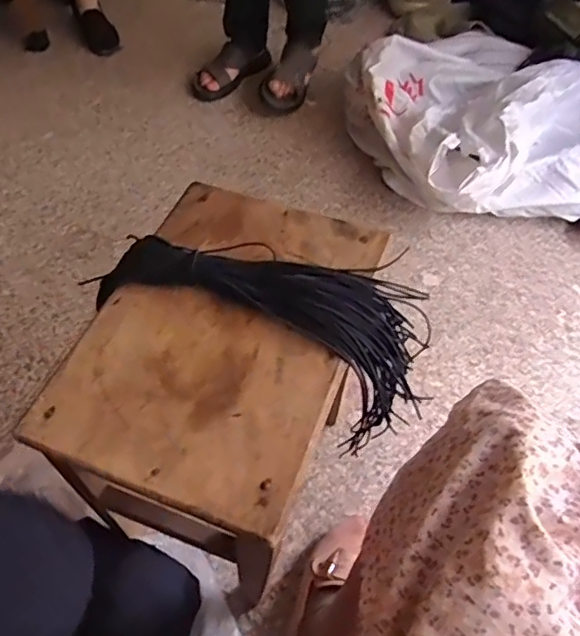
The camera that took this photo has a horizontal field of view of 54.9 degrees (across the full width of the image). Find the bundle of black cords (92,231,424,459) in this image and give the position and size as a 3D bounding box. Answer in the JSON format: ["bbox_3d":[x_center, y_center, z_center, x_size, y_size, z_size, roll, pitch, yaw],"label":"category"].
[{"bbox_3d":[-0.024,-0.024,0.532,0.293,0.065,0.133,22,56,13],"label":"bundle of black cords"}]

